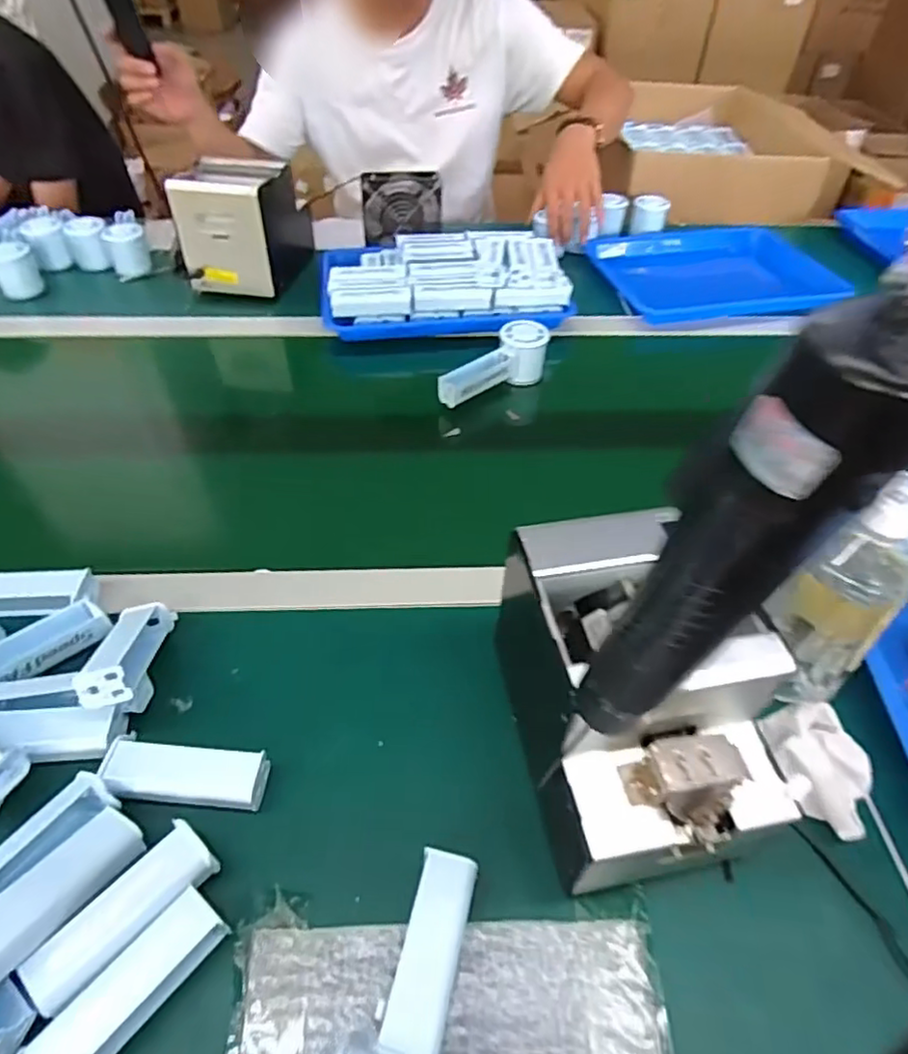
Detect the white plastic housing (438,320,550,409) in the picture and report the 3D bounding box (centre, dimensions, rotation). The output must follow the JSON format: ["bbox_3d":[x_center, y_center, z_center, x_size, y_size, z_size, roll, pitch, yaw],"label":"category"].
[{"bbox_3d":[0.046,-0.185,0.732,0.144,0.060,0.048,-35,57,-29],"label":"white plastic housing"}]

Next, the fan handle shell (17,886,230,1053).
[{"bbox_3d":[-0.175,0.253,0.343,0.035,0.027,0.102,33,55,26],"label":"fan handle shell"}]

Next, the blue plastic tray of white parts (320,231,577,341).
[{"bbox_3d":[-0.015,-0.351,0.867,0.319,0.073,0.221,-3,47,-3],"label":"blue plastic tray of white parts"}]

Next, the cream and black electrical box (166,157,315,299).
[{"bbox_3d":[-0.293,-0.419,0.878,0.122,0.153,0.165,8,48,7],"label":"cream and black electrical box"}]

